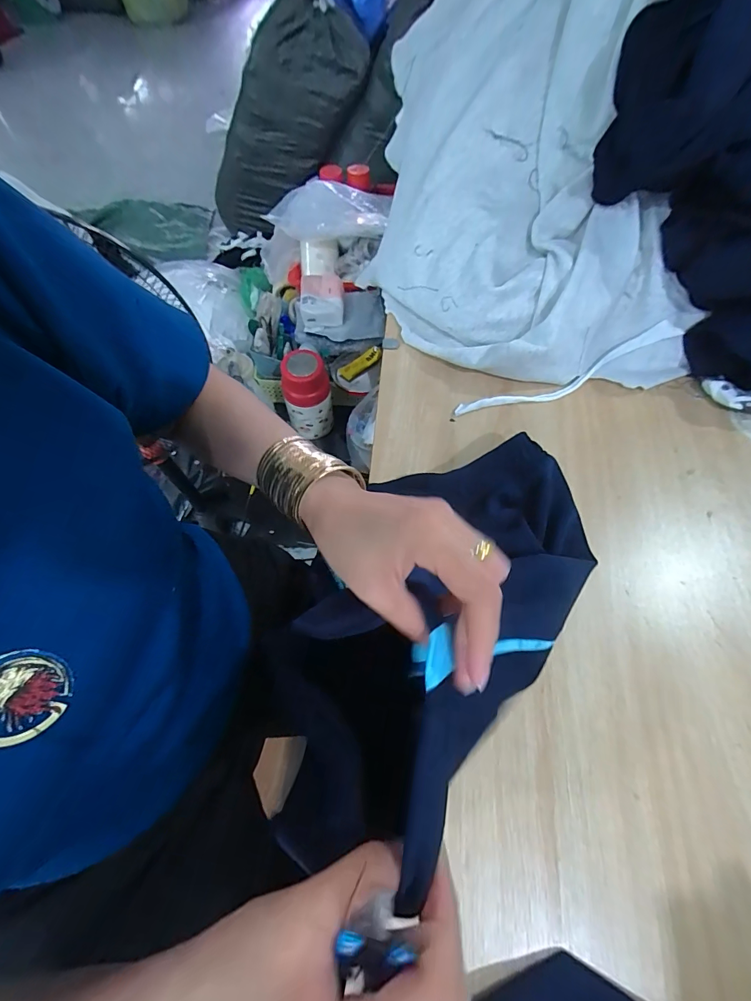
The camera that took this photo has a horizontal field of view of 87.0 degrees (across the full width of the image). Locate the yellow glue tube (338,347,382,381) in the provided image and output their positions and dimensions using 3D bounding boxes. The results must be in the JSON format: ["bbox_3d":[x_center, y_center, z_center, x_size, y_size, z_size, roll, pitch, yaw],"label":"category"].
[{"bbox_3d":[-0.034,-0.311,0.899,0.104,0.014,0.036,-31,65,8],"label":"yellow glue tube"}]

